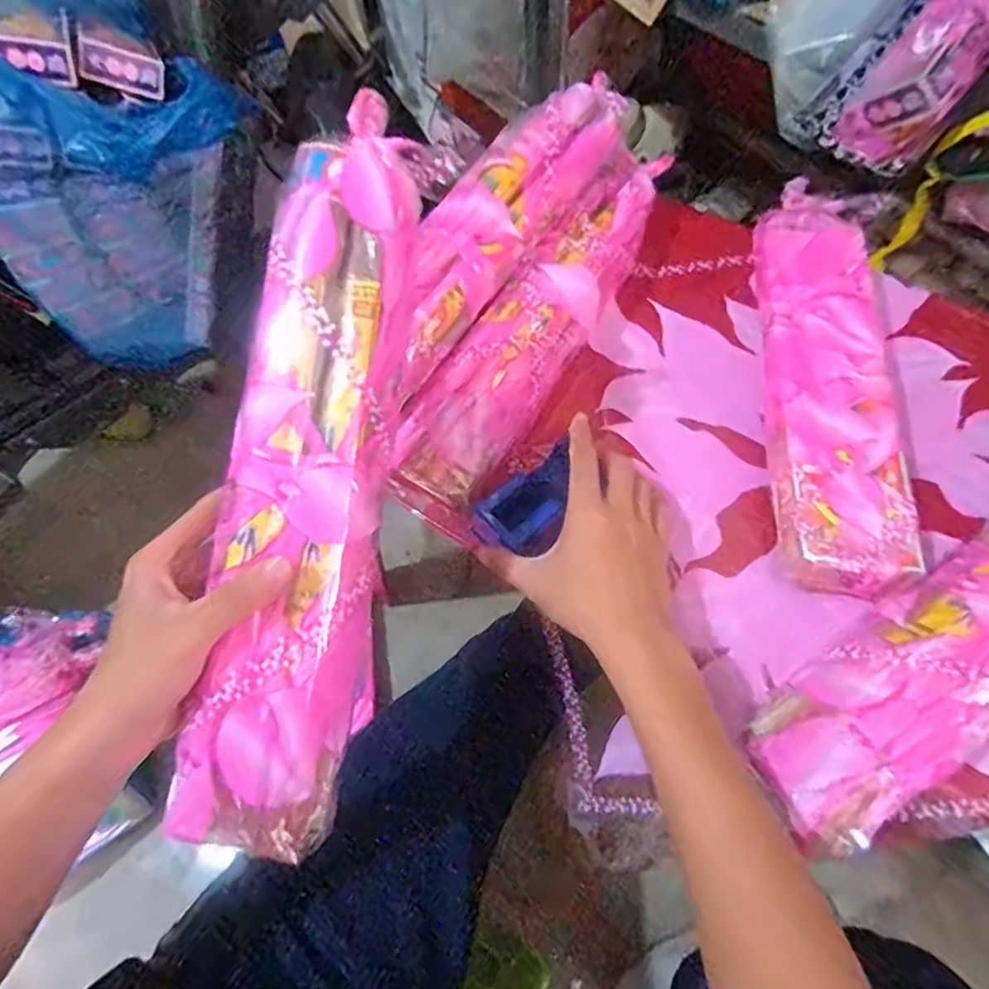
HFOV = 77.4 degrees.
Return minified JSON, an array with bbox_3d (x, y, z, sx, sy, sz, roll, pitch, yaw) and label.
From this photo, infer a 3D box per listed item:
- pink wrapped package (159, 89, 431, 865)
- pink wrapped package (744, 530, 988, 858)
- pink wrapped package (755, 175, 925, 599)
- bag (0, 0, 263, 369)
[{"bbox_3d":[-0.102,-0.010,0.344,0.083,0.045,0.400,8,89,8],"label":"pink wrapped package"},{"bbox_3d":[0.326,0.078,0.393,0.379,0.054,0.091,-31,65,-12],"label":"pink wrapped package"},{"bbox_3d":[0.269,-0.105,0.522,0.097,0.068,0.387,4,63,5],"label":"pink wrapped package"},{"bbox_3d":[-0.454,-0.369,0.767,0.163,0.326,0.316,24,66,15],"label":"bag"}]

